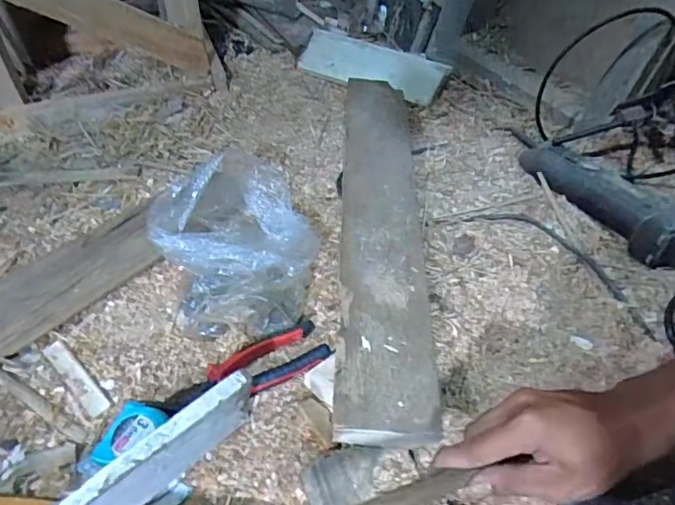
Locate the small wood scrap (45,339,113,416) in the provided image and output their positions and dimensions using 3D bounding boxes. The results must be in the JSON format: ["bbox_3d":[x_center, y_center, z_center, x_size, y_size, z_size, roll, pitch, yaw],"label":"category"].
[{"bbox_3d":[-0.267,0.126,0.530,0.108,0.004,0.021,35,56,28],"label":"small wood scrap"}]

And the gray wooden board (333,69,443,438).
[{"bbox_3d":[0.055,-0.057,0.663,0.097,0.031,0.611,1,47,1],"label":"gray wooden board"}]

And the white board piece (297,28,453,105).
[{"bbox_3d":[0.063,-0.337,0.930,0.258,0.021,0.098,22,72,13],"label":"white board piece"}]

